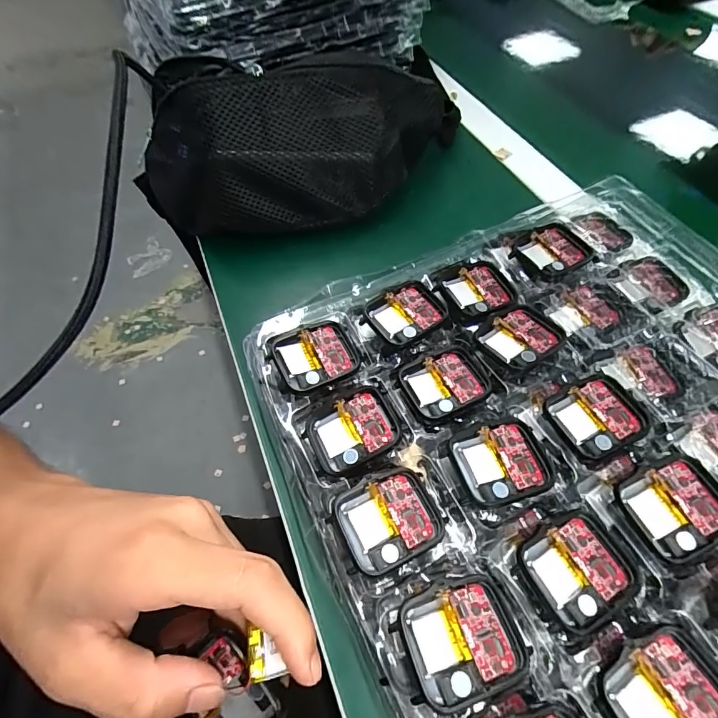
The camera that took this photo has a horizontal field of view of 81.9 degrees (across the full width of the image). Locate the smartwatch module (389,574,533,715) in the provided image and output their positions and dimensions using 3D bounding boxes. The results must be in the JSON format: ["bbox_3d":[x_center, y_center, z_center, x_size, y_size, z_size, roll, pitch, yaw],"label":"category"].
[{"bbox_3d":[0.040,0.106,0.158,0.046,0.006,0.037,-14,58,-6],"label":"smartwatch module"}]

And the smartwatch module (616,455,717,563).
[{"bbox_3d":[0.142,0.065,0.183,0.041,0.008,0.037,-18,59,-9],"label":"smartwatch module"}]

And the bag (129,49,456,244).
[{"bbox_3d":[-0.042,-0.183,0.347,0.298,0.094,0.119,-15,58,-6],"label":"bag"}]

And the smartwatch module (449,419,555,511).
[{"bbox_3d":[0.068,0.049,0.195,0.041,0.006,0.036,-15,58,-7],"label":"smartwatch module"}]

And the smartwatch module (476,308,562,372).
[{"bbox_3d":[0.091,-0.012,0.232,0.039,0.011,0.037,-28,61,-14],"label":"smartwatch module"}]

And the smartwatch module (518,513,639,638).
[{"bbox_3d":[0.092,0.087,0.174,0.042,0.005,0.037,-25,60,-13],"label":"smartwatch module"}]

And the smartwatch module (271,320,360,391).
[{"bbox_3d":[-0.023,-0.002,0.230,0.043,0.009,0.036,-20,59,-10],"label":"smartwatch module"}]

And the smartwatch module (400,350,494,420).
[{"bbox_3d":[0.046,0.013,0.225,0.042,0.006,0.036,-24,60,-12],"label":"smartwatch module"}]

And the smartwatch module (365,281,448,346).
[{"bbox_3d":[0.029,-0.028,0.244,0.043,0.005,0.035,-25,60,-13],"label":"smartwatch module"}]

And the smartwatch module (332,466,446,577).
[{"bbox_3d":[0.014,0.070,0.183,0.044,0.006,0.038,-22,60,-11],"label":"smartwatch module"}]

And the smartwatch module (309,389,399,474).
[{"bbox_3d":[-0.003,0.037,0.210,0.042,0.013,0.035,-21,59,-10],"label":"smartwatch module"}]

